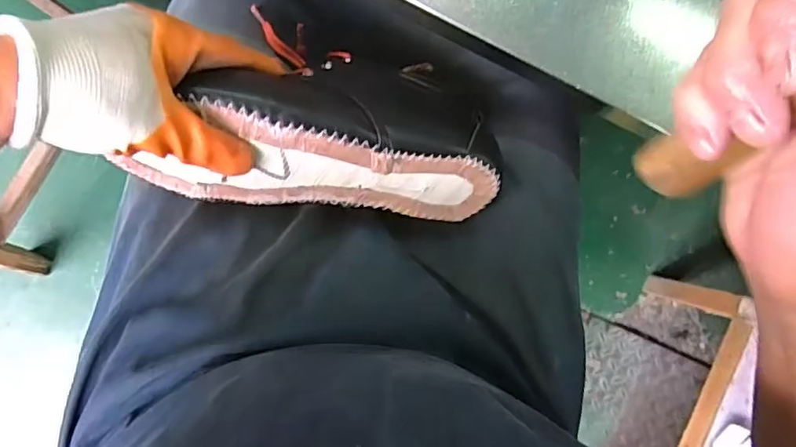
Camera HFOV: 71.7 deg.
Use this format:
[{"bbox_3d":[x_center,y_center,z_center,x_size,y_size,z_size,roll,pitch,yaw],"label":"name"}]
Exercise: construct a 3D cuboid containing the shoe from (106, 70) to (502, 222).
[{"bbox_3d":[-0.064,-0.062,0.374,0.258,0.088,0.075,3,49,-10],"label":"shoe"}]

